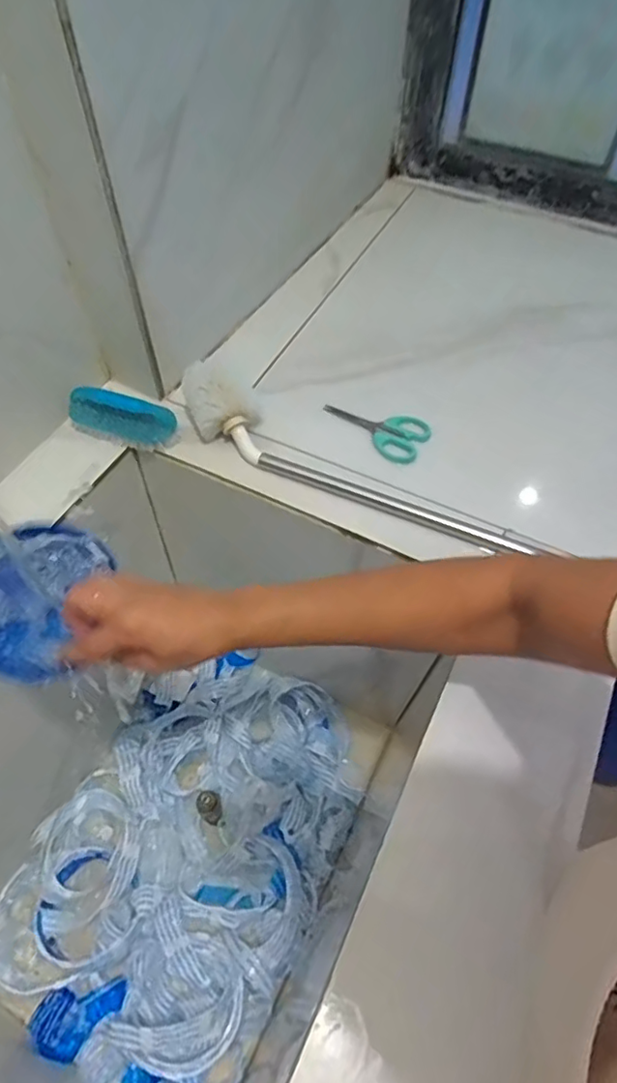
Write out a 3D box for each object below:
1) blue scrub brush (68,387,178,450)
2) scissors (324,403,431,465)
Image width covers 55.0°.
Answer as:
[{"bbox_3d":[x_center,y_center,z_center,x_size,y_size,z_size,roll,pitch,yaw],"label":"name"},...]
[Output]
[{"bbox_3d":[-0.205,-0.135,0.649,0.116,0.034,0.042,13,57,8],"label":"blue scrub brush"},{"bbox_3d":[0.073,-0.132,0.675,0.122,0.016,0.057,26,60,16],"label":"scissors"}]

